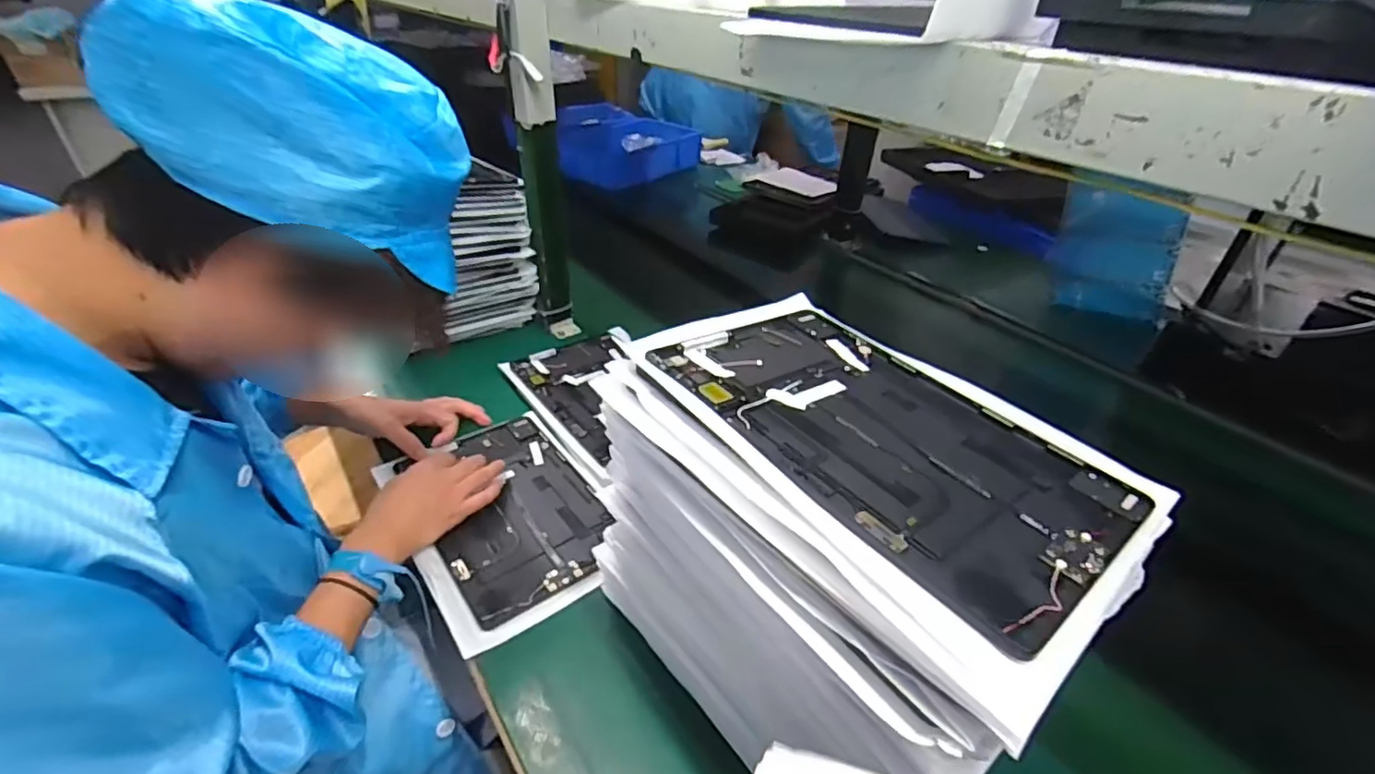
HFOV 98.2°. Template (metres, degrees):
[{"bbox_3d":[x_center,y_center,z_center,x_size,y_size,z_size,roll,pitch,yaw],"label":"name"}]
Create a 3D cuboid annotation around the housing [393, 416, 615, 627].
[{"bbox_3d":[-0.191,0.128,0.649,0.169,0.010,0.254,-20,43,-34],"label":"housing"}]

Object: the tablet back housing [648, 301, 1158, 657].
[{"bbox_3d":[0.115,0.024,0.357,0.172,0.007,0.252,-18,42,-37],"label":"tablet back housing"}]

